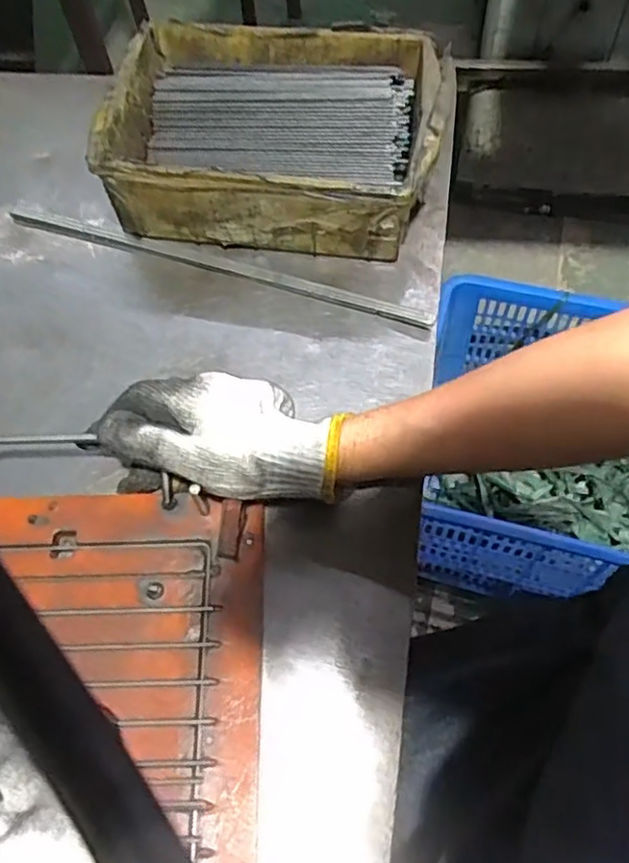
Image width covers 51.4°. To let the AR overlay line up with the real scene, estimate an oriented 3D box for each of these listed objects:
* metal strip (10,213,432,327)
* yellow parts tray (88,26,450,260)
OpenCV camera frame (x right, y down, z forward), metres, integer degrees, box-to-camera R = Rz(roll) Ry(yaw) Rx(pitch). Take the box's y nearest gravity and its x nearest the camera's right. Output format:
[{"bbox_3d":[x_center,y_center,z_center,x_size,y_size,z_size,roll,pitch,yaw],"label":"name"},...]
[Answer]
[{"bbox_3d":[-0.083,-0.130,0.512,0.350,0.006,0.012,16,64,12],"label":"metal strip"},{"bbox_3d":[-0.031,-0.234,0.524,0.247,0.082,0.180,8,63,8],"label":"yellow parts tray"}]

